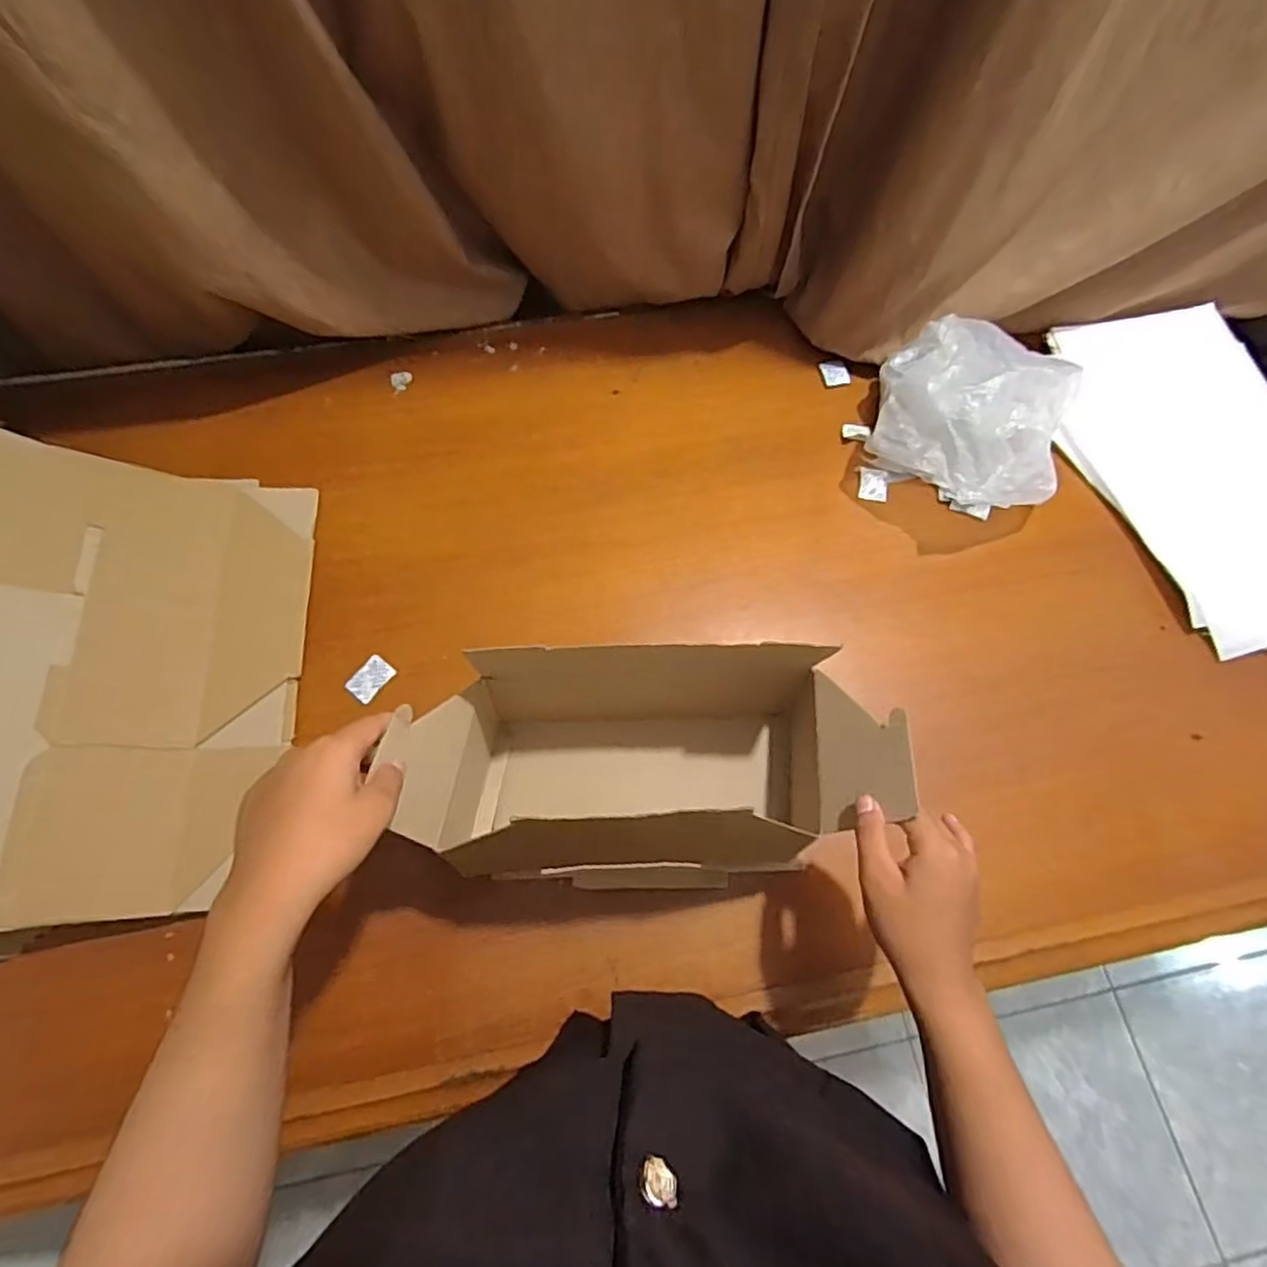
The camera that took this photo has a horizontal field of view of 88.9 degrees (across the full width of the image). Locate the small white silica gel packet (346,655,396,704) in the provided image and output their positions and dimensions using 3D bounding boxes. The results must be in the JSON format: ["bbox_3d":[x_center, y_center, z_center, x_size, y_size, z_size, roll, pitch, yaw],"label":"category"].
[{"bbox_3d":[-0.251,0.043,0.616,0.031,0.004,0.043,33,64,9],"label":"small white silica gel packet"}]

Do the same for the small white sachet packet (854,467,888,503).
[{"bbox_3d":[0.263,-0.165,0.712,0.034,0.004,0.041,3,67,-1],"label":"small white sachet packet"}]

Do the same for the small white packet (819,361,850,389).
[{"bbox_3d":[0.235,-0.304,0.755,0.029,0.005,0.035,-10,68,-6],"label":"small white packet"}]

